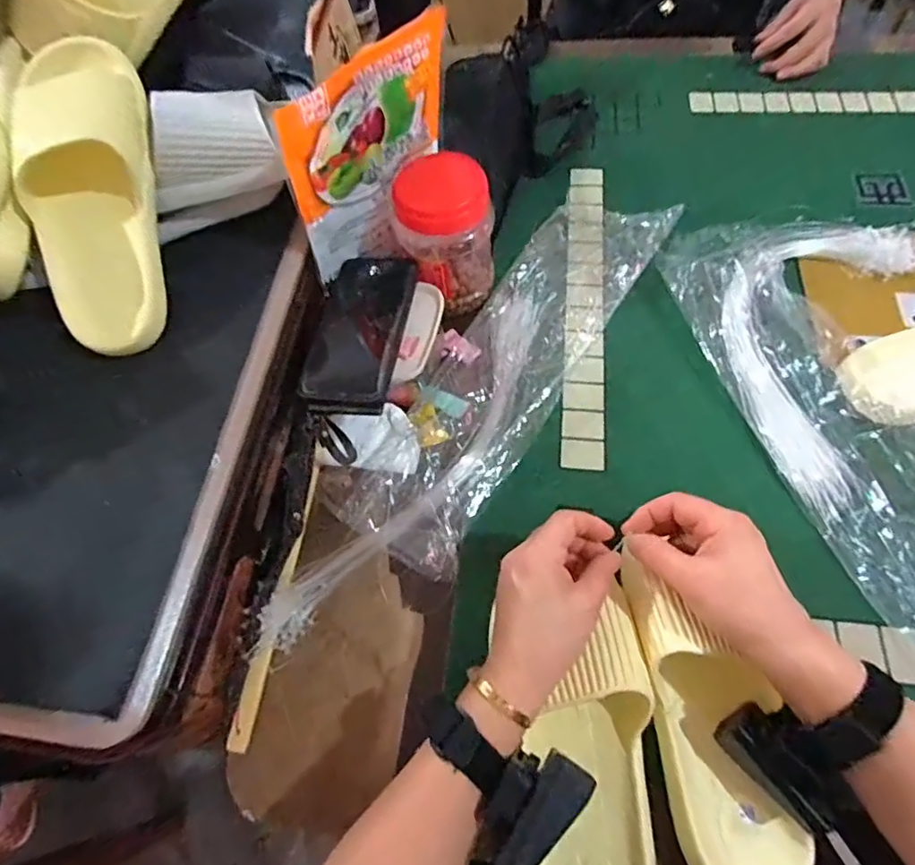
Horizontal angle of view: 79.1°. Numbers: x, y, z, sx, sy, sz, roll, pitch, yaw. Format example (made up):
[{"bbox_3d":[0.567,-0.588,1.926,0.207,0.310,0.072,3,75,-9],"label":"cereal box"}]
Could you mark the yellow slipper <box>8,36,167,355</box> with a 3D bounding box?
[{"bbox_3d":[-0.295,-0.186,0.432,0.093,0.058,0.241,-7,93,0],"label":"yellow slipper"}]

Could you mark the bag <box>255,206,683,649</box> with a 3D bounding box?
[{"bbox_3d":[0.028,-0.038,0.525,0.120,0.036,0.552,30,68,17],"label":"bag"}]

